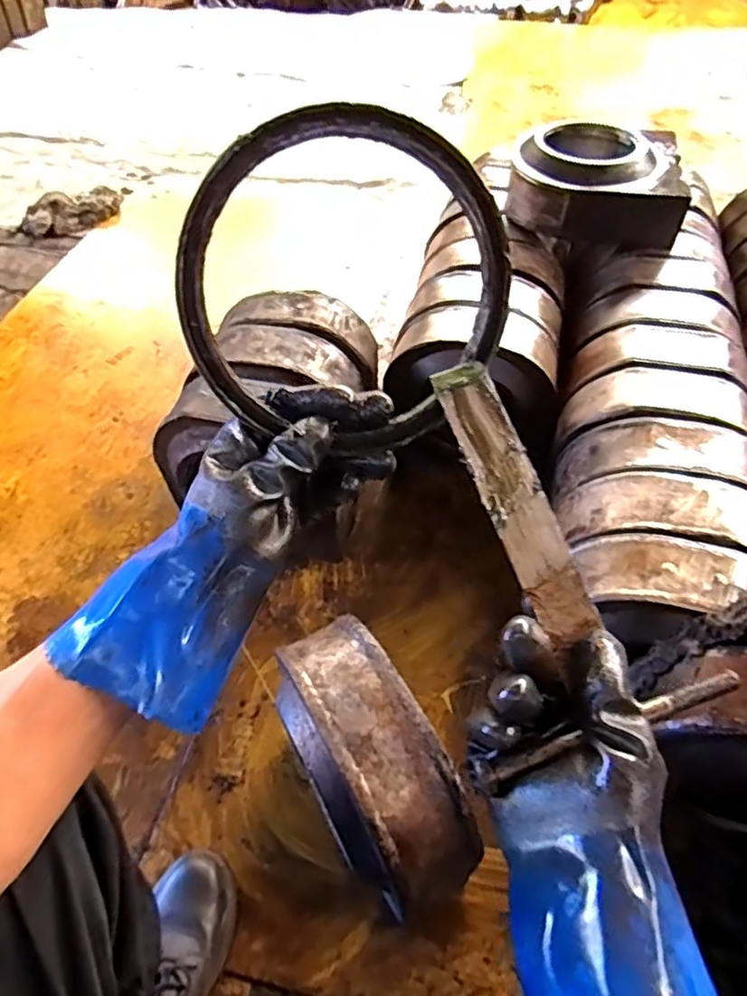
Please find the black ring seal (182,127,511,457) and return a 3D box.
[{"bbox_3d":[-0.012,-0.120,0.367,0.186,0.172,0.008,5,23,-7],"label":"black ring seal"}]

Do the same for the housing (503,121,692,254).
[{"bbox_3d":[0.415,-0.594,1.160,0.298,0.145,0.246,9,52,8],"label":"housing"}]

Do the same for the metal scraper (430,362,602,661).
[{"bbox_3d":[0.084,-0.003,0.368,0.036,0.006,0.174,-19,76,-13],"label":"metal scraper"}]

